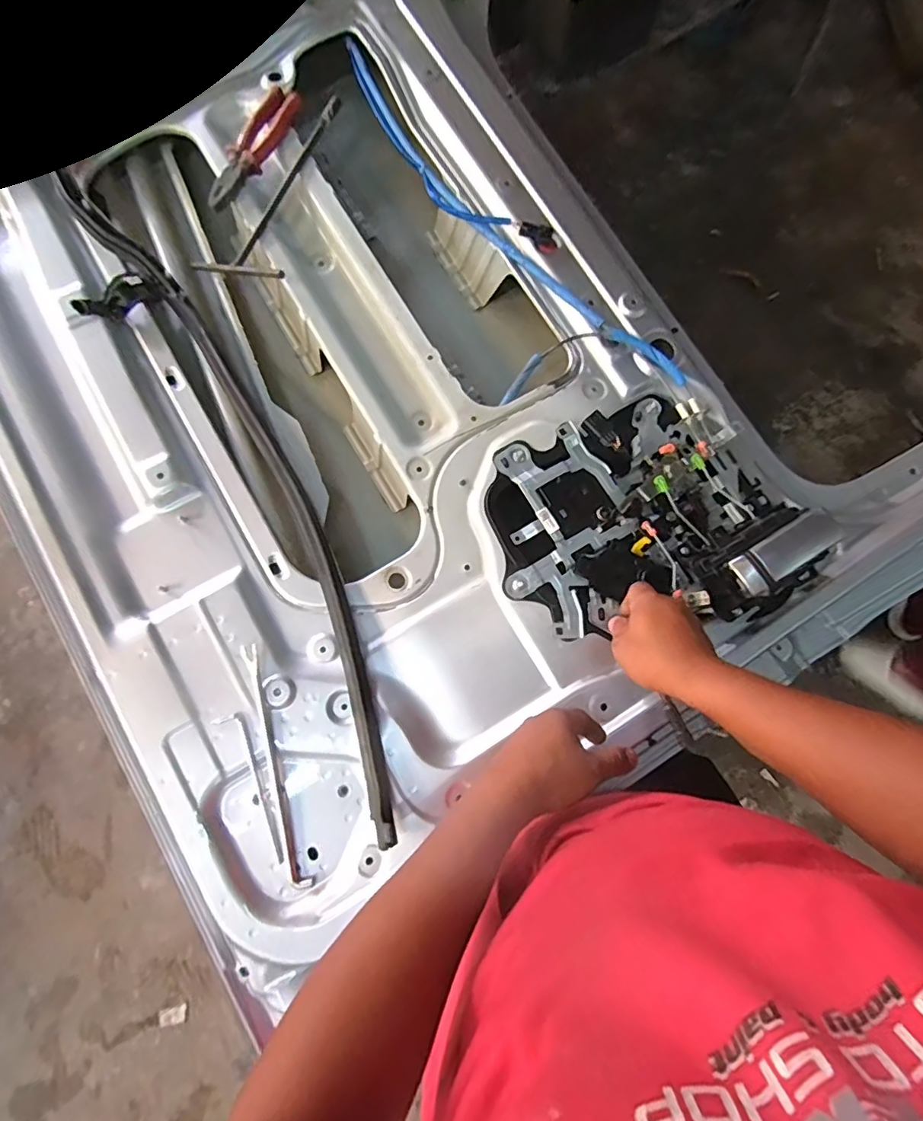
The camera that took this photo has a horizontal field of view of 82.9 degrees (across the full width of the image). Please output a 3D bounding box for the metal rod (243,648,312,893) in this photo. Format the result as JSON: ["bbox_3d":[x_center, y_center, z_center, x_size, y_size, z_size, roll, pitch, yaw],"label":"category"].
[{"bbox_3d":[-0.198,0.214,0.551,0.019,0.021,0.250,-17,78,-3],"label":"metal rod"}]

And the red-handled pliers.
[{"bbox_3d":[-0.280,-0.555,0.696,0.060,0.020,0.202,23,80,2],"label":"red-handled pliers"}]

